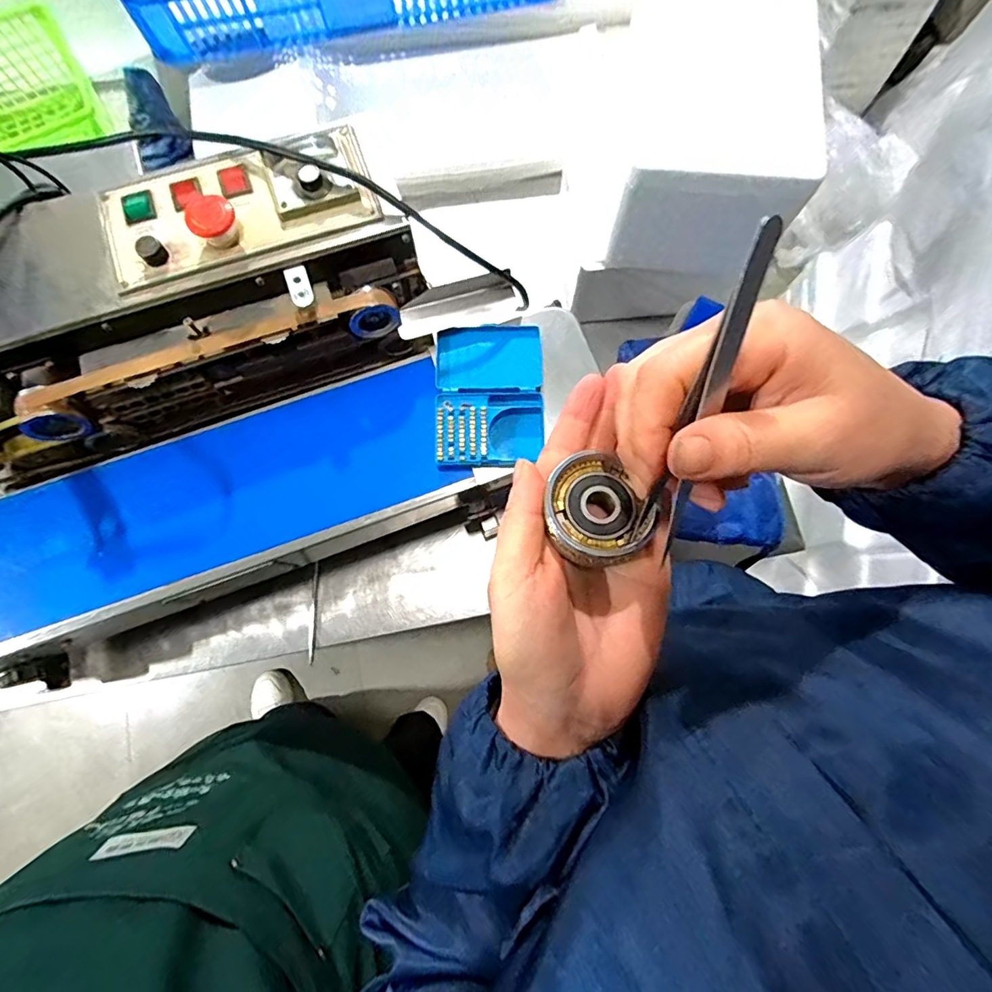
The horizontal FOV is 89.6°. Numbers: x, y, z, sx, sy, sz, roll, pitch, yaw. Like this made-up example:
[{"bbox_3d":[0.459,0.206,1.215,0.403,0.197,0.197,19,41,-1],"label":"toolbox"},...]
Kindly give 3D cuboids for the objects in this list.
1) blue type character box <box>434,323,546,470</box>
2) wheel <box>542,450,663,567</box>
[{"bbox_3d":[-0.006,-0.100,0.485,0.103,0.024,0.150,-2,78,-1],"label":"blue type character box"},{"bbox_3d":[0.043,0.005,0.215,0.042,0.010,0.045,0,78,-1],"label":"wheel"}]

